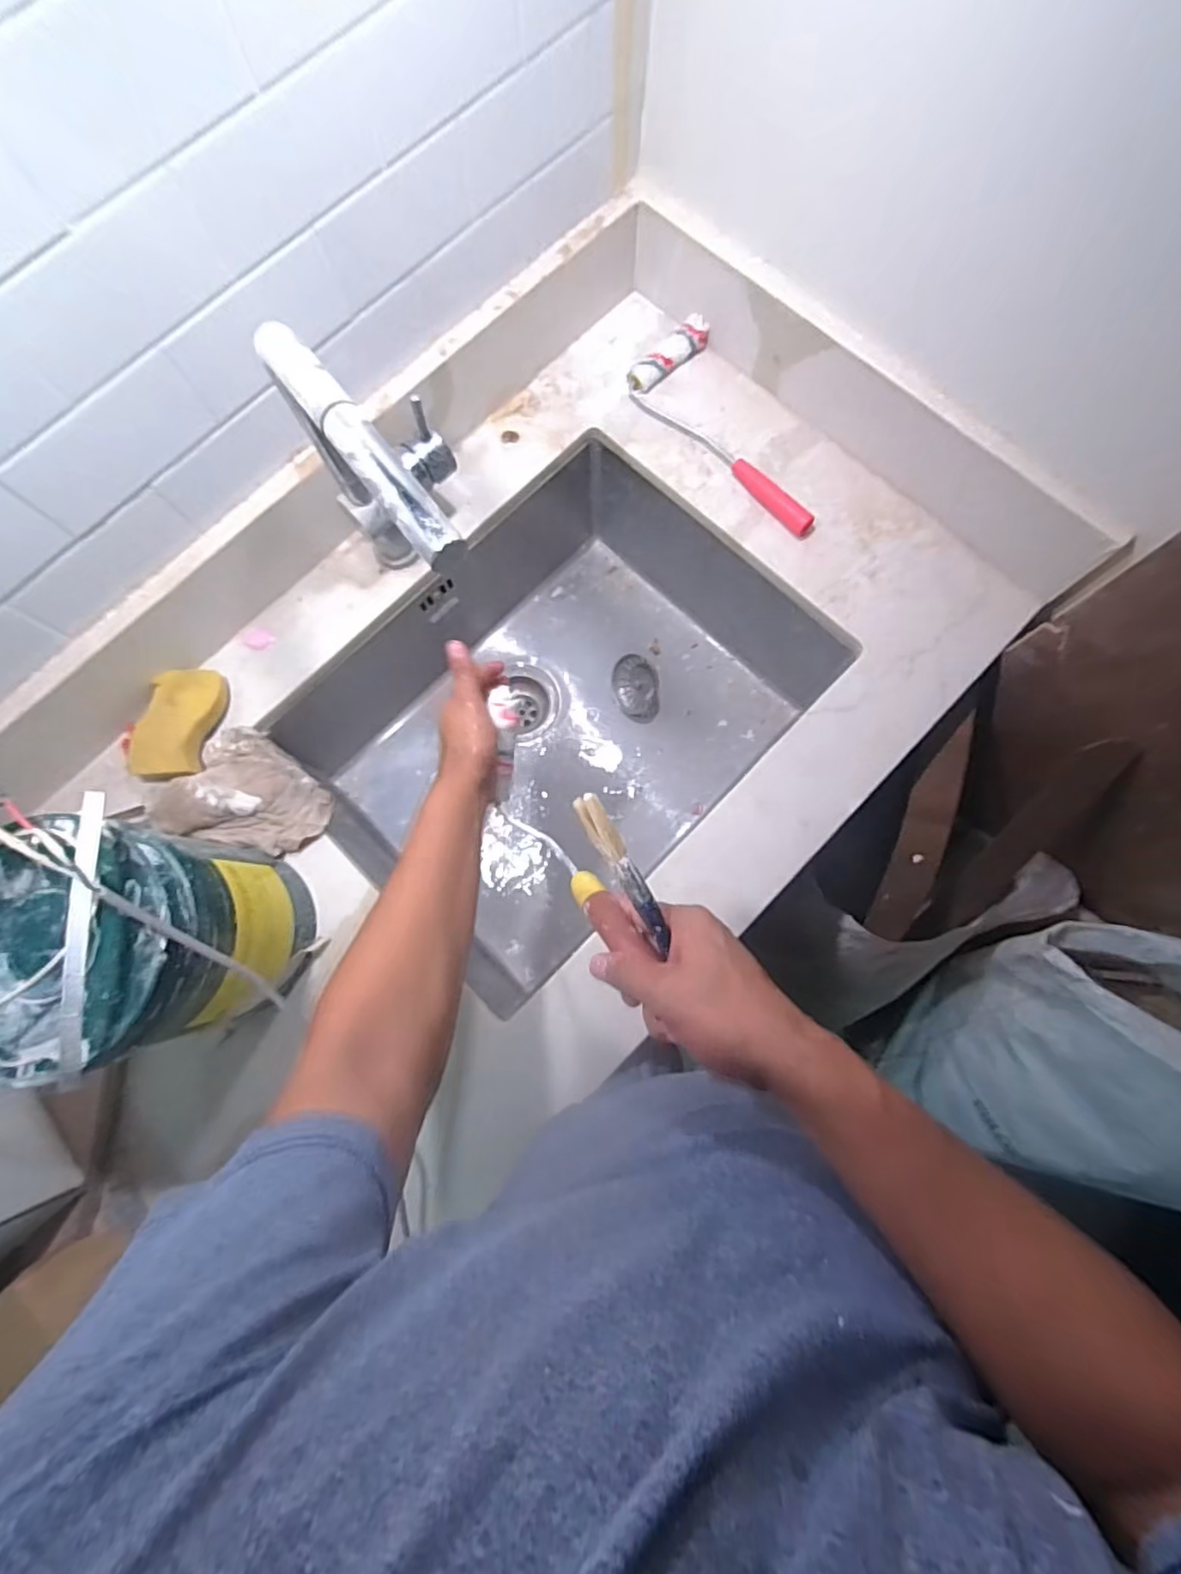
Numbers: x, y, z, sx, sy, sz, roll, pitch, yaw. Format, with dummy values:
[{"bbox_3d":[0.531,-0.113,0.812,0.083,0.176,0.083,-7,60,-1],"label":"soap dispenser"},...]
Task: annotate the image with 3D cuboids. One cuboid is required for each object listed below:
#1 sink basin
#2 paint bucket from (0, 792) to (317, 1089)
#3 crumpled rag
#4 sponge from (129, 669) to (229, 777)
[{"bbox_3d":[-0.053,-0.102,0.792,0.565,0.217,0.408,-43,81,-7],"label":"sink basin"},{"bbox_3d":[-0.352,0.123,0.475,0.163,0.252,0.155,0,78,1],"label":"paint bucket"},{"bbox_3d":[-0.348,0.009,0.637,0.148,0.065,0.111,29,81,7],"label":"crumpled rag"},{"bbox_3d":[-0.431,-0.065,0.640,0.072,0.036,0.123,5,79,3],"label":"sponge"}]

